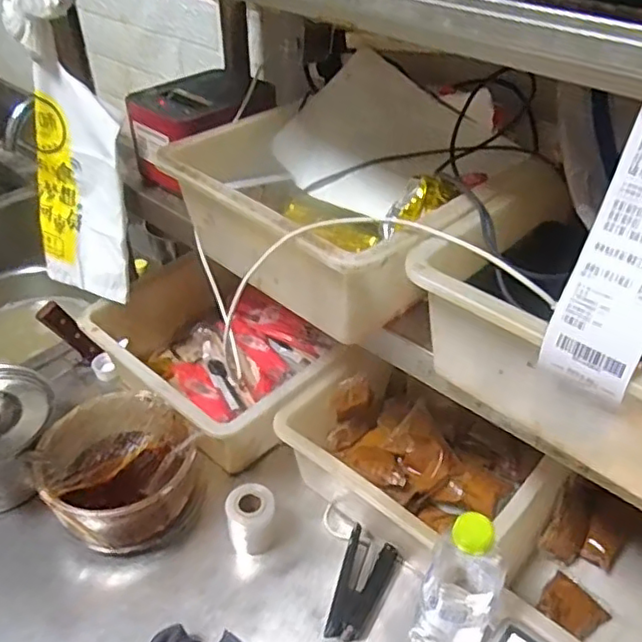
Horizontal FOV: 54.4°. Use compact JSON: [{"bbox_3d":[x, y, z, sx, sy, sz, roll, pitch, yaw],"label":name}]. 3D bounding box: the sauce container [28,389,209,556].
[{"bbox_3d":[-0.235,0.182,0.744,0.172,0.099,0.170,-27,47,-29],"label":"sauce container"}]

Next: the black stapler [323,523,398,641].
[{"bbox_3d":[0.040,0.283,0.669,0.052,0.027,0.111,15,42,17],"label":"black stapler"}]

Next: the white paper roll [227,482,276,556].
[{"bbox_3d":[-0.079,0.228,0.713,0.054,0.075,0.050,0,40,0],"label":"white paper roll"}]

